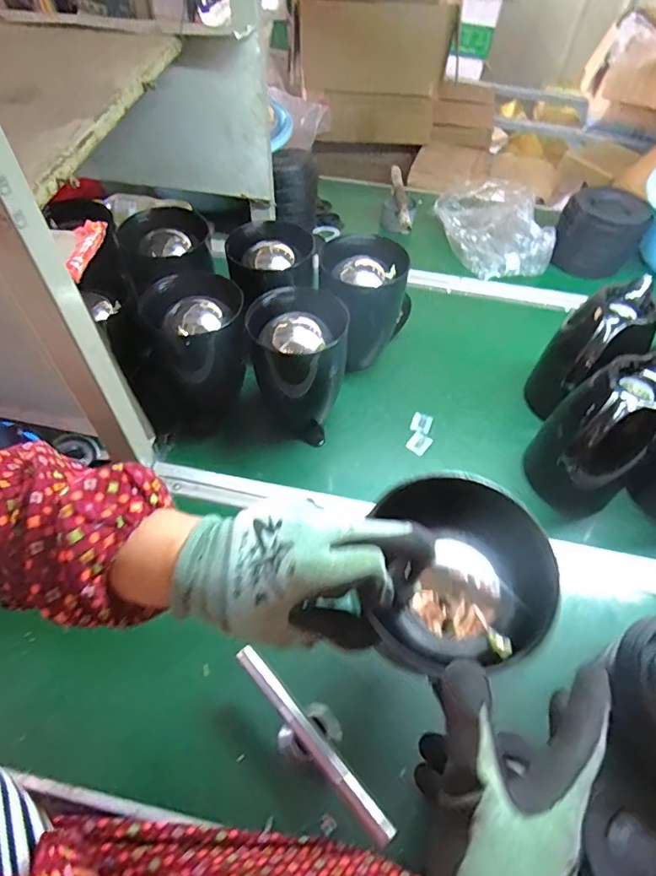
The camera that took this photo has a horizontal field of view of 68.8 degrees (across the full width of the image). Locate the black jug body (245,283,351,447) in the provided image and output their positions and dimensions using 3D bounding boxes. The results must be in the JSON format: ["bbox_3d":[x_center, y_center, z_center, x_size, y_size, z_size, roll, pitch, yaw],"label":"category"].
[{"bbox_3d":[-0.040,-0.100,0.680,0.126,0.182,0.113,20,55,13],"label":"black jug body"}]

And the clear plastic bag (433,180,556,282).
[{"bbox_3d":[0.350,-0.453,1.022,0.199,0.076,0.272,-4,53,-6],"label":"clear plastic bag"}]

